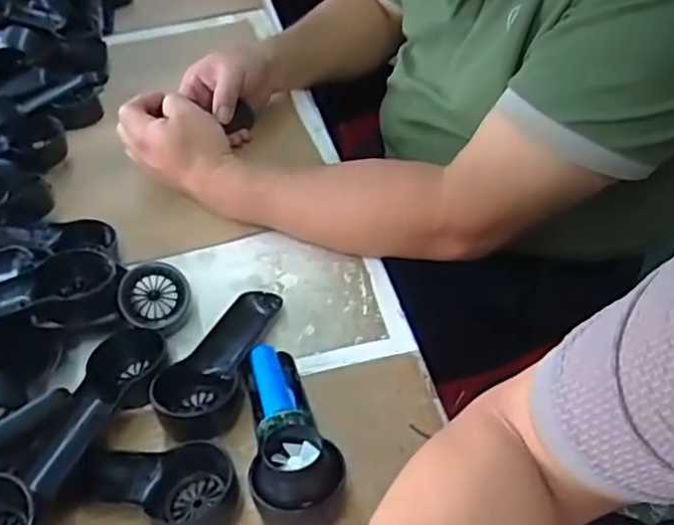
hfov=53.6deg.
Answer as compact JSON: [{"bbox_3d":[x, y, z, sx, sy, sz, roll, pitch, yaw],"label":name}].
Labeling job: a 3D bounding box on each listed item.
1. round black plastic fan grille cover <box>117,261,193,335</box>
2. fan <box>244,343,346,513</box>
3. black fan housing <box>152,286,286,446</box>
[{"bbox_3d":[-0.148,0.028,0.546,0.057,0.013,0.054,20,74,-12],"label":"round black plastic fan grille cover"},{"bbox_3d":[-0.033,0.110,0.461,0.057,0.039,0.142,-9,42,-4],"label":"fan"},{"bbox_3d":[-0.092,0.074,0.527,0.060,0.029,0.148,7,44,13],"label":"black fan housing"}]

